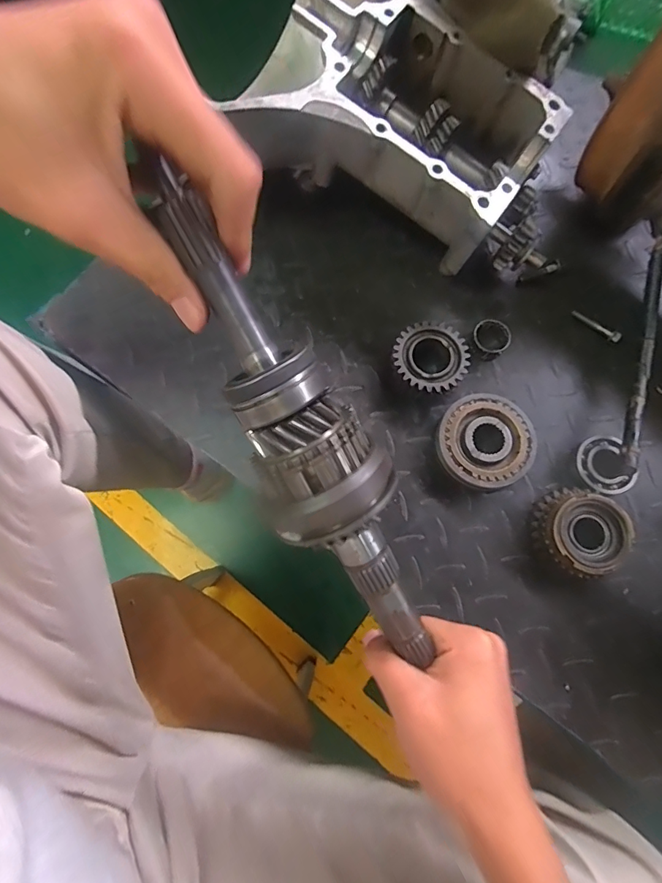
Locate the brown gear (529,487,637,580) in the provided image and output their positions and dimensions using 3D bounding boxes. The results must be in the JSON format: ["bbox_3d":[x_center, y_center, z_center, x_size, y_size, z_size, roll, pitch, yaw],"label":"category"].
[{"bbox_3d":[0.197,0.071,0.349,0.062,0.034,0.066,0,75,1],"label":"brown gear"}]

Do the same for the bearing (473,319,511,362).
[{"bbox_3d":[0.145,-0.093,0.399,0.031,0.020,0.033,0,75,1],"label":"bearing"}]

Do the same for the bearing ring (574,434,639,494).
[{"bbox_3d":[0.231,0.021,0.371,0.042,0.016,0.050,-21,76,-5],"label":"bearing ring"}]

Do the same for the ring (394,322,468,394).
[{"bbox_3d":[0.087,-0.070,0.390,0.062,0.034,0.062,0,75,1],"label":"ring"}]

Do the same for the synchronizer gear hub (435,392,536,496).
[{"bbox_3d":[0.129,0.001,0.371,0.079,0.024,0.077,0,75,1],"label":"synchronizer gear hub"}]

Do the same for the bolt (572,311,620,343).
[{"bbox_3d":[0.246,-0.108,0.406,0.047,0.010,0.008,42,79,11],"label":"bolt"}]

